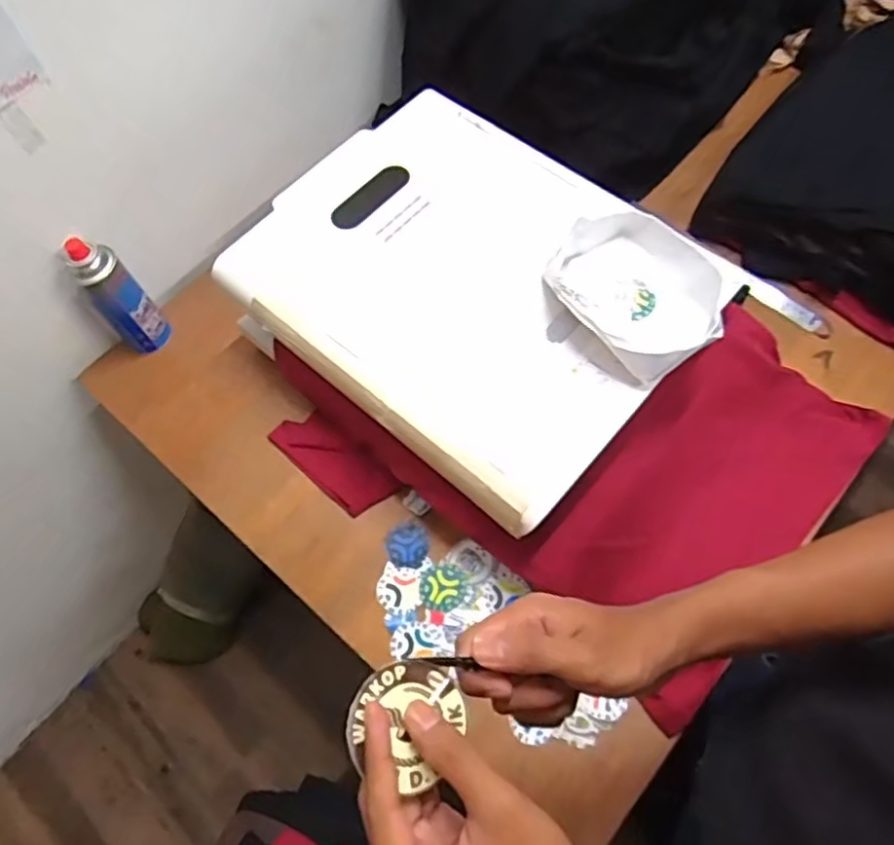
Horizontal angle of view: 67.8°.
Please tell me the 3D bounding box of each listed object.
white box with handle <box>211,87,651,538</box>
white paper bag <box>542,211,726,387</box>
[{"bbox_3d":[0.022,-0.177,0.797,0.508,0.056,0.395,38,71,19],"label":"white box with handle"},{"bbox_3d":[0.204,-0.142,0.730,0.190,0.058,0.173,39,71,19],"label":"white paper bag"}]

